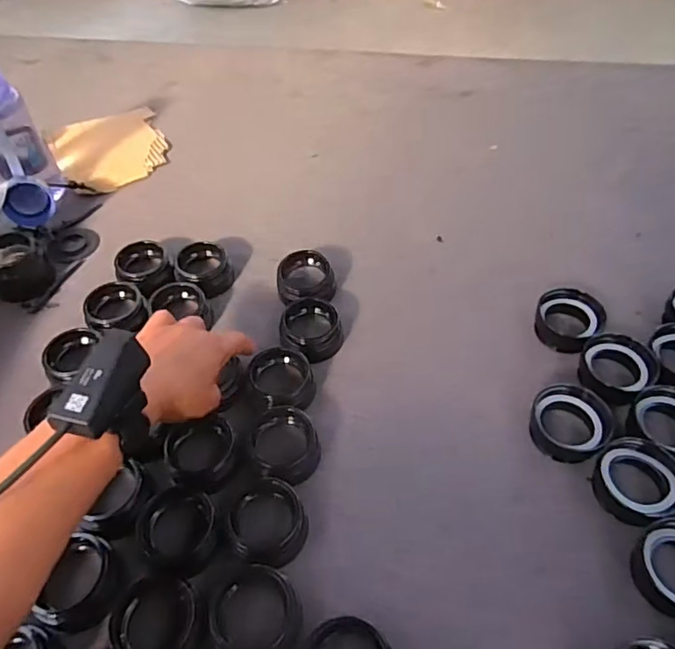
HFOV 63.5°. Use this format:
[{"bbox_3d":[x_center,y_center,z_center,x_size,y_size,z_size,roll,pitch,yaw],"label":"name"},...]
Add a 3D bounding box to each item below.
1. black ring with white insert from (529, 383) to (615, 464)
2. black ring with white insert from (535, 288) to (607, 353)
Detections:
[{"bbox_3d":[0.208,0.086,0.488,0.058,0.043,0.063,0,48,0],"label":"black ring with white insert"},{"bbox_3d":[0.242,-0.005,0.574,0.056,0.039,0.066,-31,56,-25],"label":"black ring with white insert"}]

